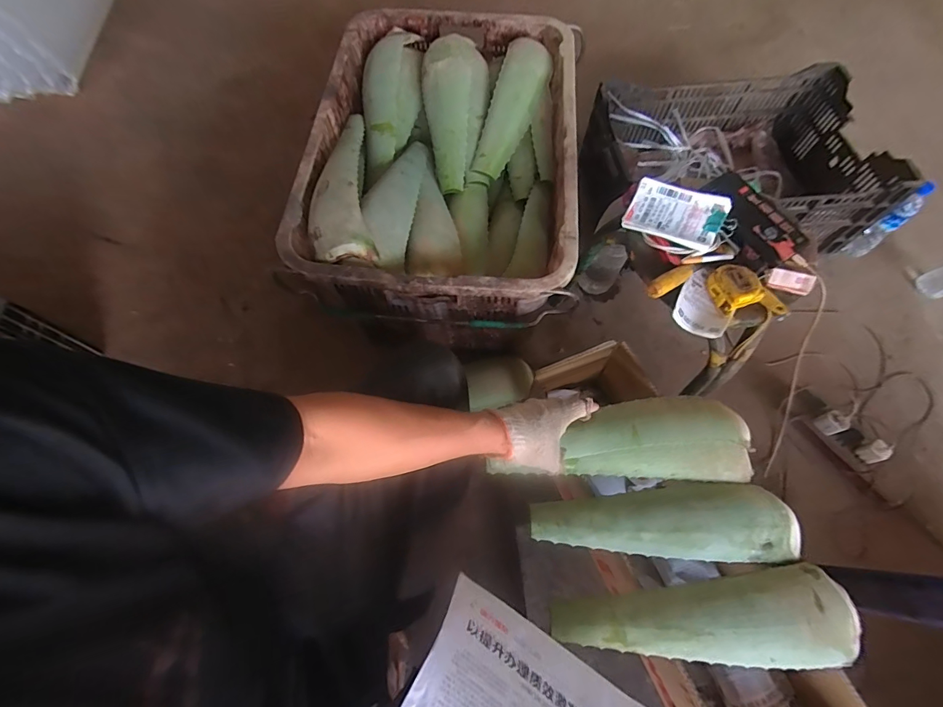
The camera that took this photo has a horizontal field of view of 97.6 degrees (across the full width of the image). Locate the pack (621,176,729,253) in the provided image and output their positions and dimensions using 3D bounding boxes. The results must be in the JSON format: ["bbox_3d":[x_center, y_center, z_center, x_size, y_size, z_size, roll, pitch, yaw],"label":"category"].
[{"bbox_3d":[0.315,-0.216,0.641,0.138,0.010,0.088,24,92,19],"label":"pack"}]

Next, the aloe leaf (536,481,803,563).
[{"bbox_3d":[0.236,0.204,0.511,0.325,0.026,0.090,2,65,1],"label":"aloe leaf"}]

